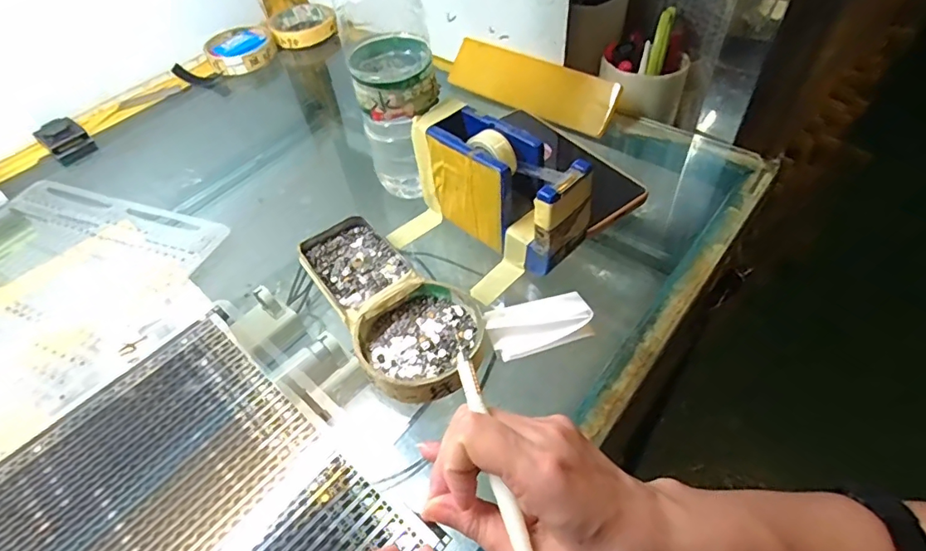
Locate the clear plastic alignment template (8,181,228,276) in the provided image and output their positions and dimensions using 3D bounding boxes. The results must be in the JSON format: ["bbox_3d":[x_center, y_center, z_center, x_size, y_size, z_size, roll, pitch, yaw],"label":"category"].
[{"bbox_3d":[-0.316,-0.052,0.458,0.251,0.005,0.052,16,55,21],"label":"clear plastic alignment template"}]

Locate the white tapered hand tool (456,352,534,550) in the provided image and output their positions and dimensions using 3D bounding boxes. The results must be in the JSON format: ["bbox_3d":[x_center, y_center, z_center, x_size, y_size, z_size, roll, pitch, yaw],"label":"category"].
[{"bbox_3d":[0.020,0.101,0.238,0.008,0.006,0.138,-15,68,-9],"label":"white tapered hand tool"}]

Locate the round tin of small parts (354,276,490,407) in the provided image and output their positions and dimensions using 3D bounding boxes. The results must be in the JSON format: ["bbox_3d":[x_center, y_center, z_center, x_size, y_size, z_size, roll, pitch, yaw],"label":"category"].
[{"bbox_3d":[-0.025,0.042,0.332,0.083,0.021,0.078,-3,50,4],"label":"round tin of small parts"}]

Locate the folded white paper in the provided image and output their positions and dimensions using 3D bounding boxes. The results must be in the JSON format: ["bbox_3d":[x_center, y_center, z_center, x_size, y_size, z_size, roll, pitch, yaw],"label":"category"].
[{"bbox_3d":[0.049,0.031,0.339,0.066,0.018,0.038,-18,50,-8],"label":"folded white paper"}]

